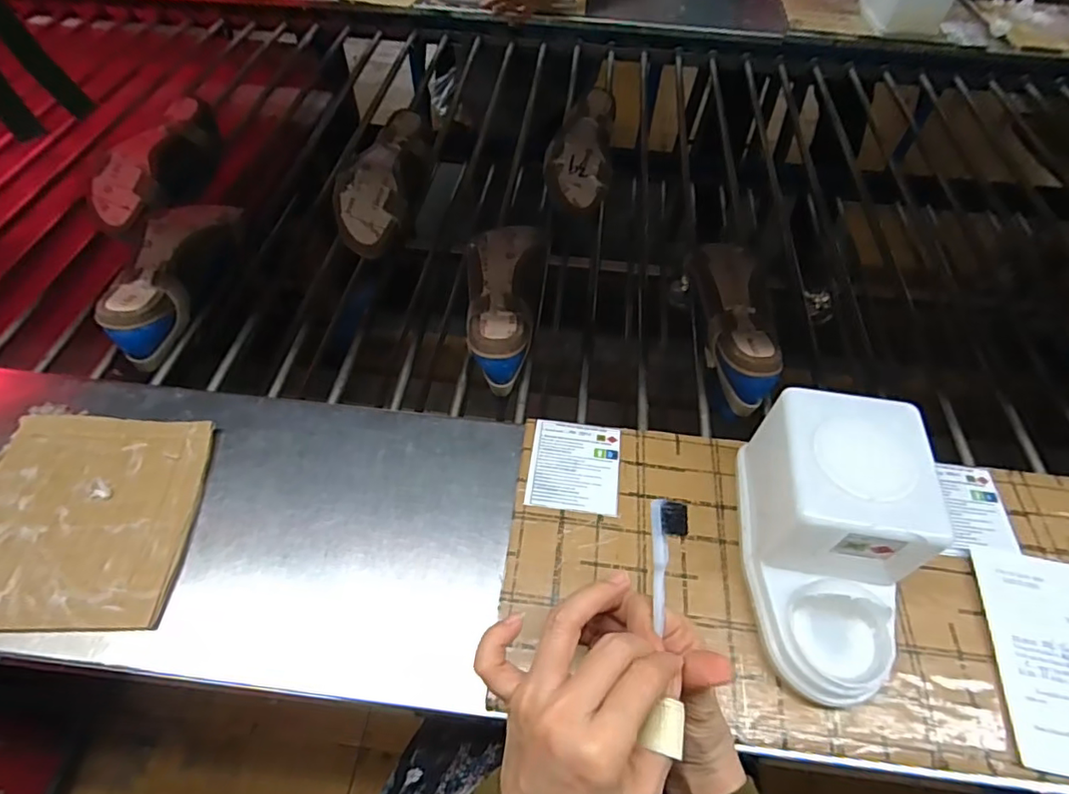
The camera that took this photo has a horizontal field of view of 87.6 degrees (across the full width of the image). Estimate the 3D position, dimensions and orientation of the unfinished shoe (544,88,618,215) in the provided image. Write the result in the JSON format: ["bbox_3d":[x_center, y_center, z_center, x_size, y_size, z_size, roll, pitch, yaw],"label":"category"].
[{"bbox_3d":[0.067,-0.355,0.815,0.089,0.075,0.226,6,55,3],"label":"unfinished shoe"}]

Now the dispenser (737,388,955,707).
[{"bbox_3d":[0.208,0.101,0.388,0.098,0.105,0.183,8,55,4],"label":"dispenser"}]

